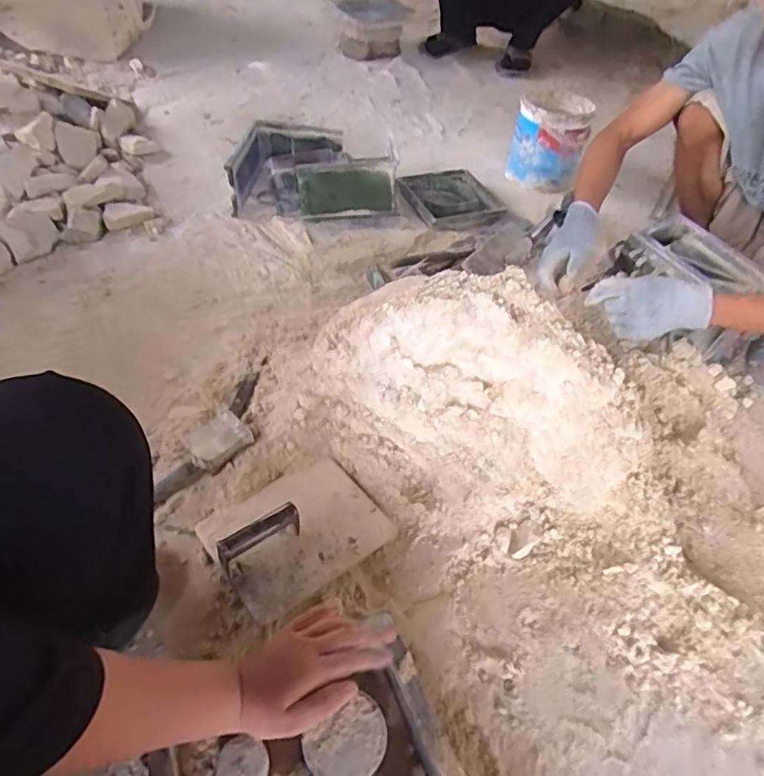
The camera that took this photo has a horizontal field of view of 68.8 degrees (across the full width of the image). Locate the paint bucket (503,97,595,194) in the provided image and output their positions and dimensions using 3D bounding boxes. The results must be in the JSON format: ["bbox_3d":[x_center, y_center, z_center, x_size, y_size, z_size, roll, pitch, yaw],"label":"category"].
[{"bbox_3d":[0.412,-0.617,1.389,0.165,0.175,0.172,17,51,9],"label":"paint bucket"}]

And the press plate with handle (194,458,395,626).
[{"bbox_3d":[-0.106,0.167,0.701,0.209,0.066,0.163,-28,58,-26],"label":"press plate with handle"}]

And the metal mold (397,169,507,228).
[{"bbox_3d":[0.157,-0.438,1.295,0.208,0.042,0.214,-16,53,-17],"label":"metal mold"}]

